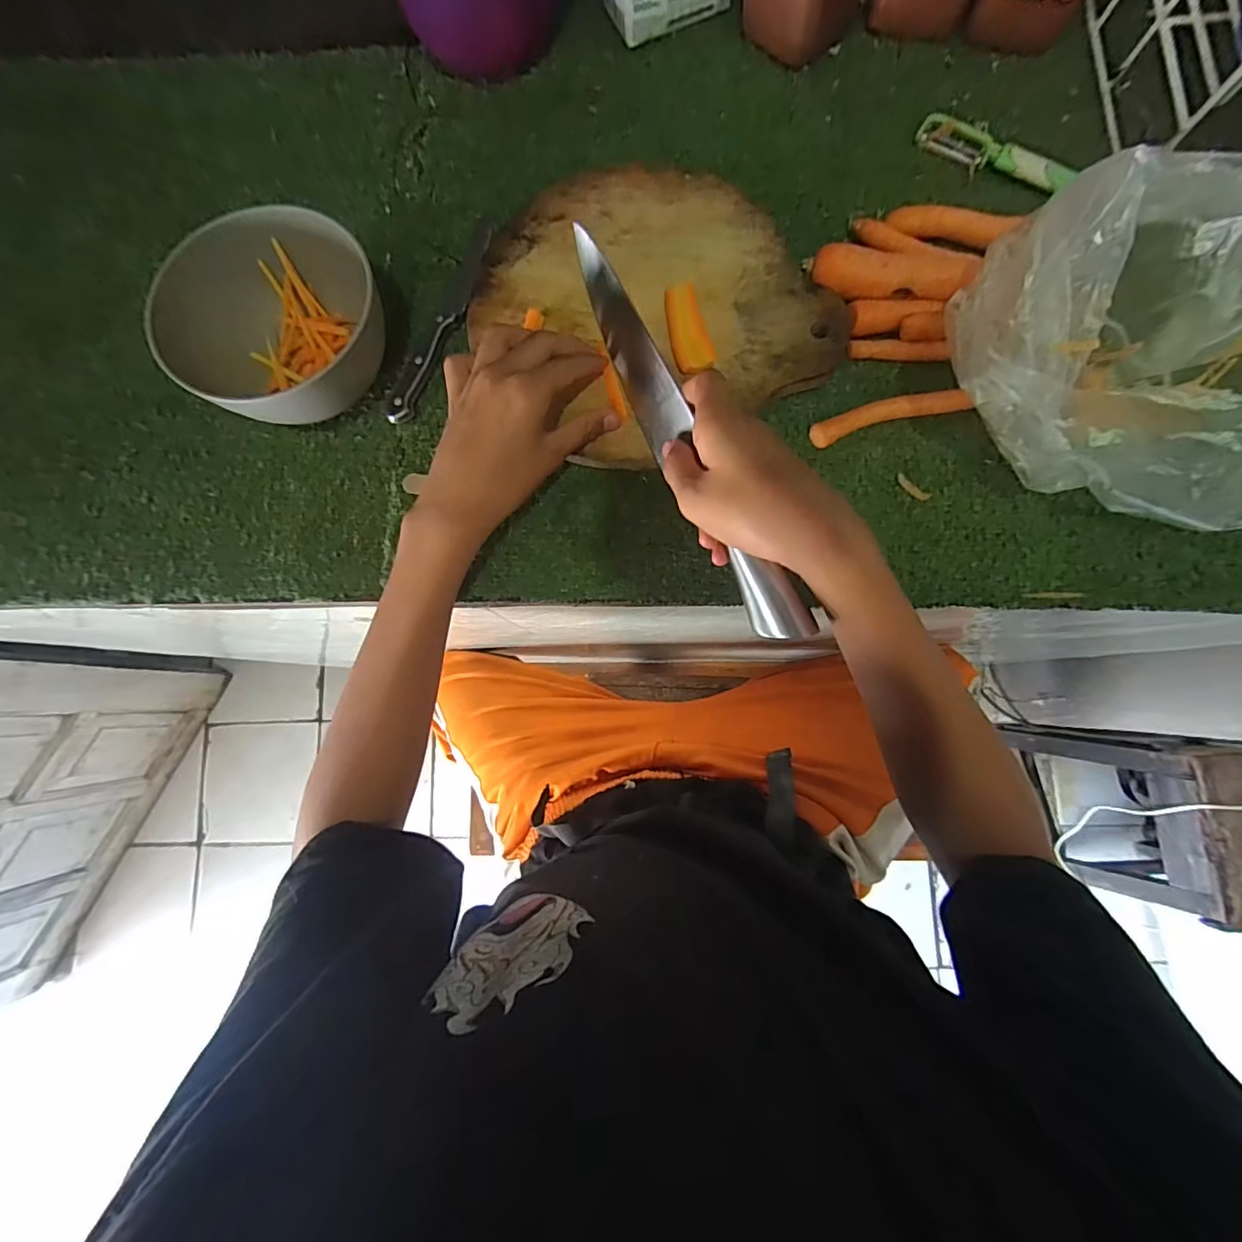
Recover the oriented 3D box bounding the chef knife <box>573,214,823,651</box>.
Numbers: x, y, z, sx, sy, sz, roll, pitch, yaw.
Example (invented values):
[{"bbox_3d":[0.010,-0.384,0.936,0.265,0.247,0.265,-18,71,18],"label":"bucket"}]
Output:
[{"bbox_3d":[0.040,-0.124,0.339,0.034,0.041,0.304,-24,75,-2],"label":"chef knife"}]

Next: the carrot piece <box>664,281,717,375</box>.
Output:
[{"bbox_3d":[0.047,-0.205,0.369,0.025,0.015,0.065,-12,82,-1],"label":"carrot piece"}]

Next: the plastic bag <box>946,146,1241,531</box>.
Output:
[{"bbox_3d":[0.314,-0.149,0.311,0.231,0.096,0.187,-7,82,0],"label":"plastic bag"}]

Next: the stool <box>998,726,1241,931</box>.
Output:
[{"bbox_3d":[1.015,0.350,0.995,0.212,0.419,0.285,-7,82,0],"label":"stool"}]

